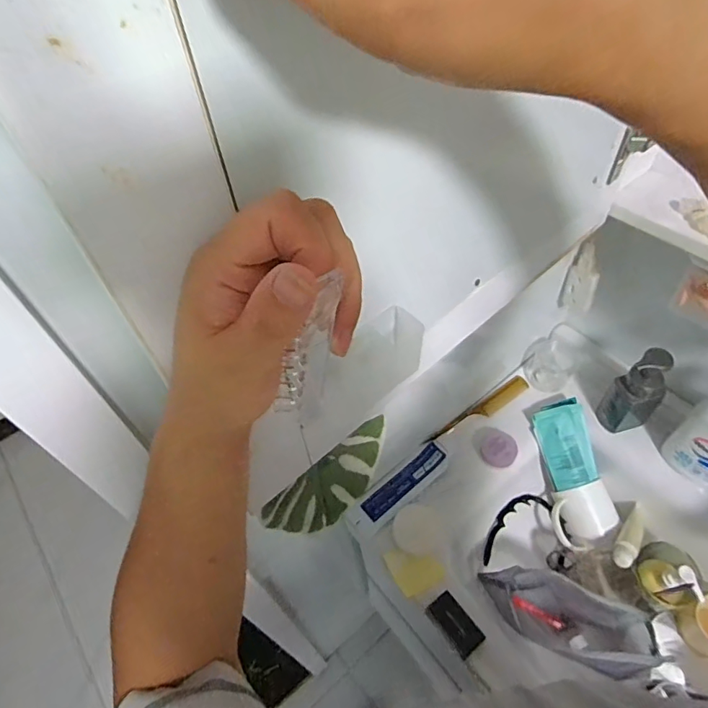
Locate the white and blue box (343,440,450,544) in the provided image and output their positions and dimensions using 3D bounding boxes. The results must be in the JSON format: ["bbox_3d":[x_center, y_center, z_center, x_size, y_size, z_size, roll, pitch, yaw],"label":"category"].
[{"bbox_3d":[0.064,0.192,0.697,0.173,0.027,0.051,-35,57,-22],"label":"white and blue box"}]

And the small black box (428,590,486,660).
[{"bbox_3d":[0.124,0.328,0.589,0.039,0.021,0.066,-34,56,-21],"label":"small black box"}]

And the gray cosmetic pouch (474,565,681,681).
[{"bbox_3d":[0.284,0.368,0.666,0.220,0.123,0.089,15,54,16],"label":"gray cosmetic pouch"}]

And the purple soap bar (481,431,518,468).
[{"bbox_3d":[0.218,0.142,0.721,0.051,0.022,0.049,-2,51,3],"label":"purple soap bar"}]

